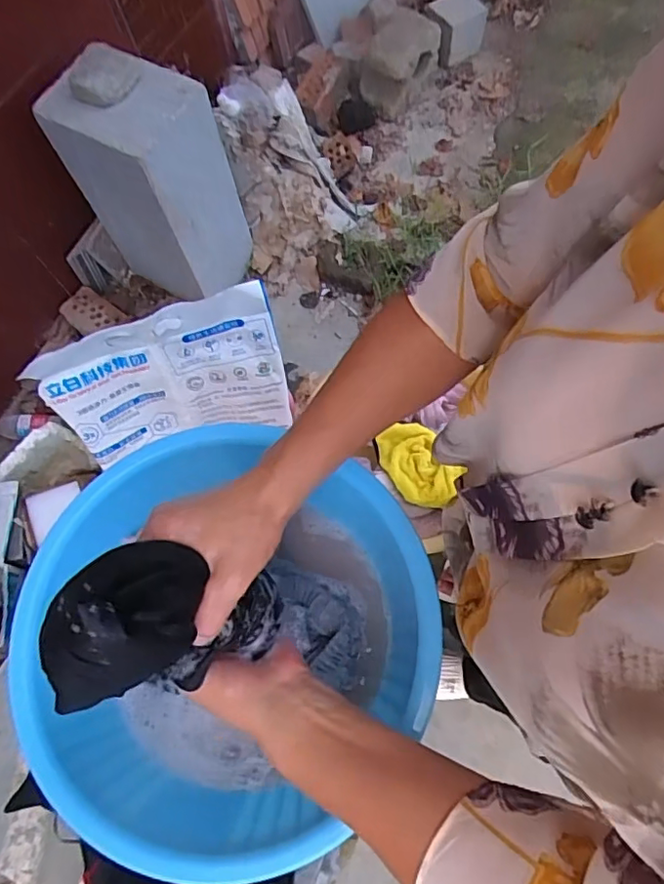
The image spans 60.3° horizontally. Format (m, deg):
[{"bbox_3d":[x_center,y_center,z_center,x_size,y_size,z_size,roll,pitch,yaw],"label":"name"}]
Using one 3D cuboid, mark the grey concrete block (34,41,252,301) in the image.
[{"bbox_3d":[-0.465,-0.684,1.526,0.289,0.647,0.278,24,73,14],"label":"grey concrete block"}]

